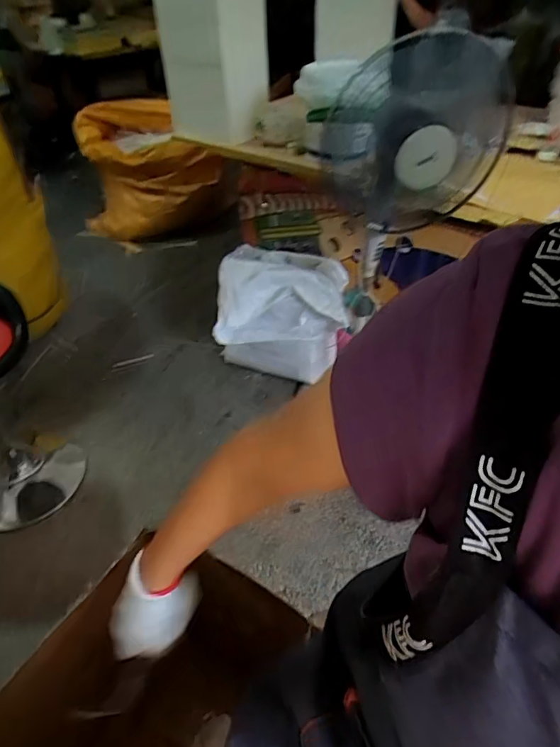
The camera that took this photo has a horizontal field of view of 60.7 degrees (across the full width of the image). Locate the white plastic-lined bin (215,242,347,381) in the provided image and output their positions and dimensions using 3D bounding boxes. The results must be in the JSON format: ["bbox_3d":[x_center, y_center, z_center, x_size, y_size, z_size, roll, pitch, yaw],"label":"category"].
[{"bbox_3d":[0.002,-0.184,1.832,0.466,0.494,0.279,9,42,10],"label":"white plastic-lined bin"}]

